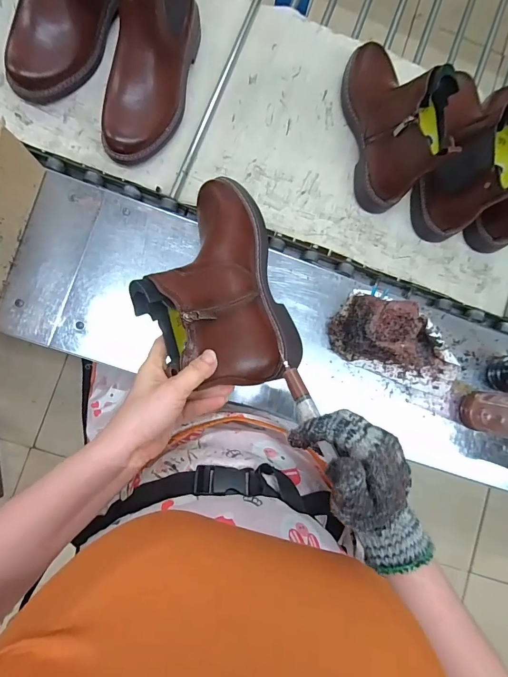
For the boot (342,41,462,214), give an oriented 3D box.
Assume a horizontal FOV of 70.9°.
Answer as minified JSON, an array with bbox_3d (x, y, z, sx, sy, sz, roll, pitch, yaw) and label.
[{"bbox_3d":[0.191,-0.324,0.495,0.076,0.155,0.239,-9,88,-4],"label":"boot"}]

